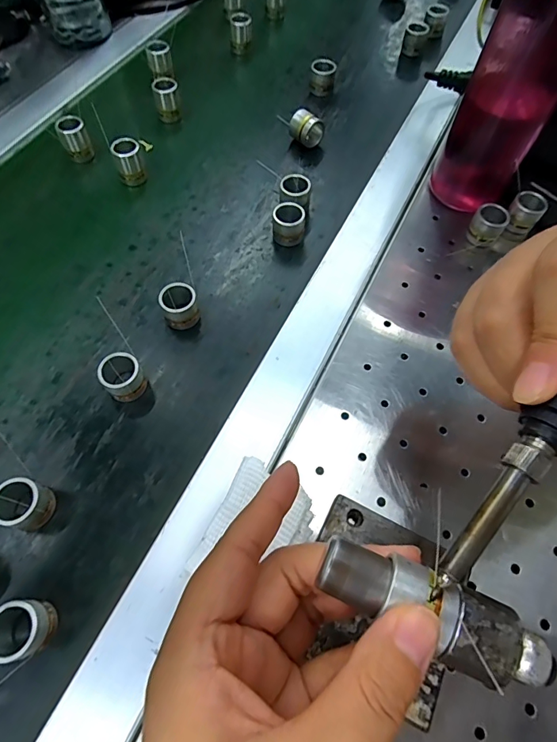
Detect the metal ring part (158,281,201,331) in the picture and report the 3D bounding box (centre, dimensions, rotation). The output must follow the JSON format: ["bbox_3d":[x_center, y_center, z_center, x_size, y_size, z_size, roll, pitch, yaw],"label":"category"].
[{"bbox_3d":[-0.068,-0.044,0.296,0.024,0.026,0.022,0,62,0],"label":"metal ring part"}]

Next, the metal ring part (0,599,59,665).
[{"bbox_3d":[-0.128,0.128,0.211,0.024,0.026,0.025,-2,62,-2],"label":"metal ring part"}]

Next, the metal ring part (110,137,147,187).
[{"bbox_3d":[-0.126,-0.176,0.361,0.022,0.036,0.016,-20,64,-11],"label":"metal ring part"}]

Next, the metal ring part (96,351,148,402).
[{"bbox_3d":[-0.099,0.004,0.271,0.024,0.029,0.027,-29,66,-15],"label":"metal ring part"}]

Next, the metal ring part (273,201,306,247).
[{"bbox_3d":[0.008,-0.113,0.333,0.024,0.024,0.024,2,62,1],"label":"metal ring part"}]

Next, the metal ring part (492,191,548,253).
[{"bbox_3d":[0.195,-0.121,0.348,0.023,0.047,0.020,27,65,13],"label":"metal ring part"}]

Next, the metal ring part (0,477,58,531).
[{"bbox_3d":[-0.140,0.074,0.236,0.025,0.026,0.025,0,62,0],"label":"metal ring part"}]

